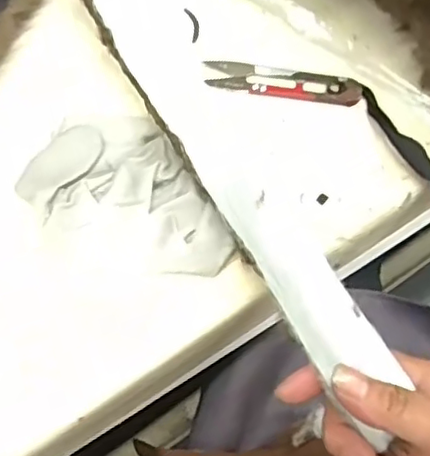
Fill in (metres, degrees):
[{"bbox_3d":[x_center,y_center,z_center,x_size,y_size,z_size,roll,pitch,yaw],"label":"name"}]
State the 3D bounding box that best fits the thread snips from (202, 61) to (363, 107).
[{"bbox_3d":[0.043,-0.091,0.400,0.095,0.005,0.027,7,67,5],"label":"thread snips"}]

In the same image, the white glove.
[{"bbox_3d":[-0.053,-0.012,0.365,0.086,0.017,0.120,-29,69,-11],"label":"white glove"}]

